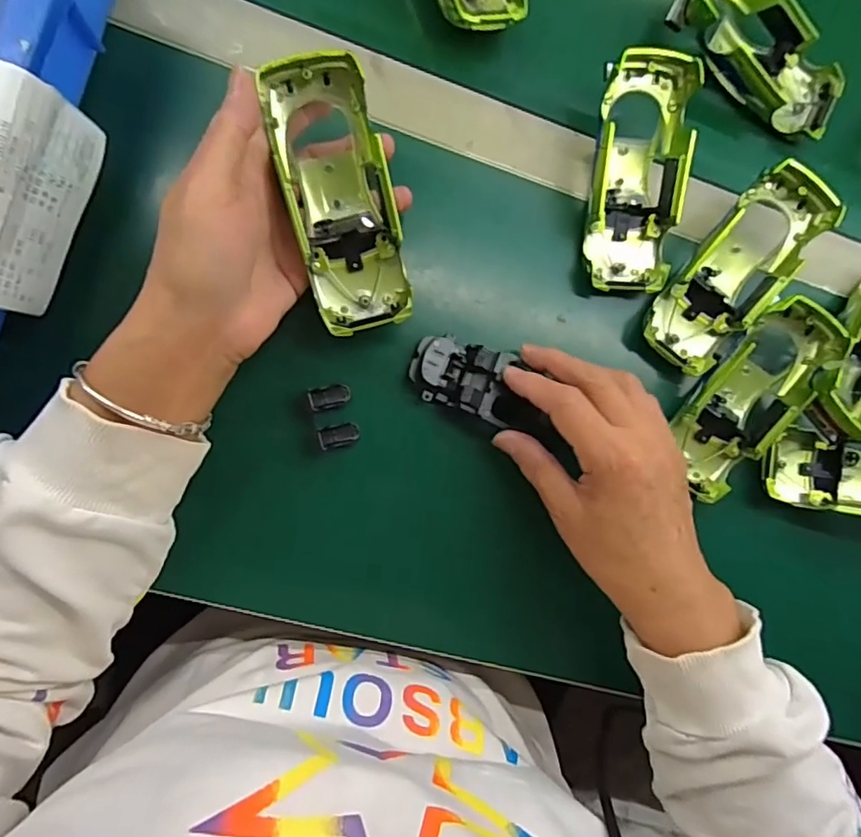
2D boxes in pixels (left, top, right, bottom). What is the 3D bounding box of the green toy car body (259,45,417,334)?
[{"bbox_3d":[-0.048,-0.115,0.296,0.052,0.034,0.131,-15,108,-9],"label":"green toy car body"}]

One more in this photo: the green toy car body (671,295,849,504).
[{"bbox_3d":[0.199,-0.014,0.354,0.056,0.035,0.129,33,100,-8],"label":"green toy car body"}]

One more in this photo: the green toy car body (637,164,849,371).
[{"bbox_3d":[0.191,-0.094,0.354,0.055,0.037,0.132,37,100,-8],"label":"green toy car body"}]

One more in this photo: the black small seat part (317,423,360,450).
[{"bbox_3d":[-0.053,0.010,0.323,0.023,0.013,0.012,-12,92,-10],"label":"black small seat part"}]

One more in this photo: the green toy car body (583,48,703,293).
[{"bbox_3d":[0.124,-0.148,0.341,0.056,0.034,0.131,2,105,-10],"label":"green toy car body"}]

